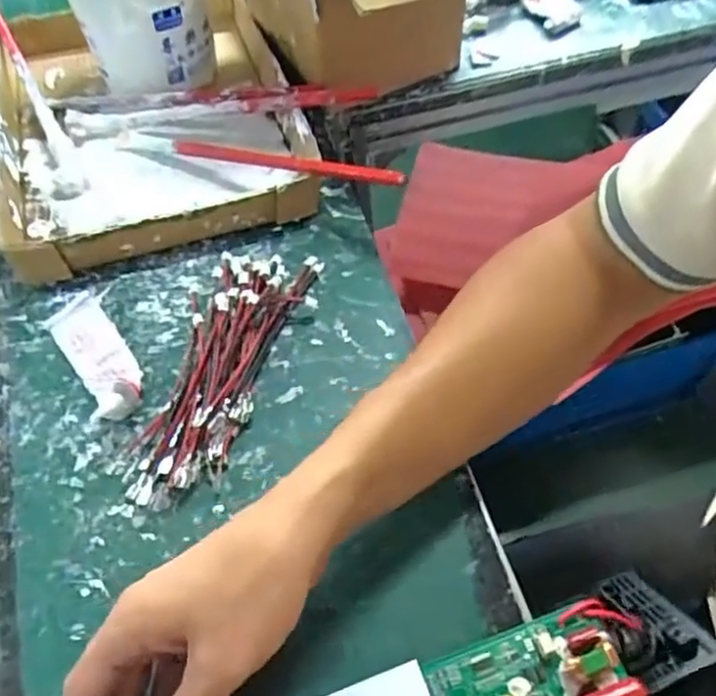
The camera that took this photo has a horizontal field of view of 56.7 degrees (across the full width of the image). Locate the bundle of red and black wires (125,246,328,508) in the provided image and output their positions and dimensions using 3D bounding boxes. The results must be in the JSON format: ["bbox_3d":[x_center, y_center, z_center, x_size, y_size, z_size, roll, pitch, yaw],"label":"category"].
[{"bbox_3d":[-0.093,0.006,0.428,0.081,0.019,0.193,20,60,15],"label":"bundle of red and black wires"}]

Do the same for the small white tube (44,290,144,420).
[{"bbox_3d":[-0.170,0.002,0.430,0.037,0.028,0.108,-31,61,-17],"label":"small white tube"}]

